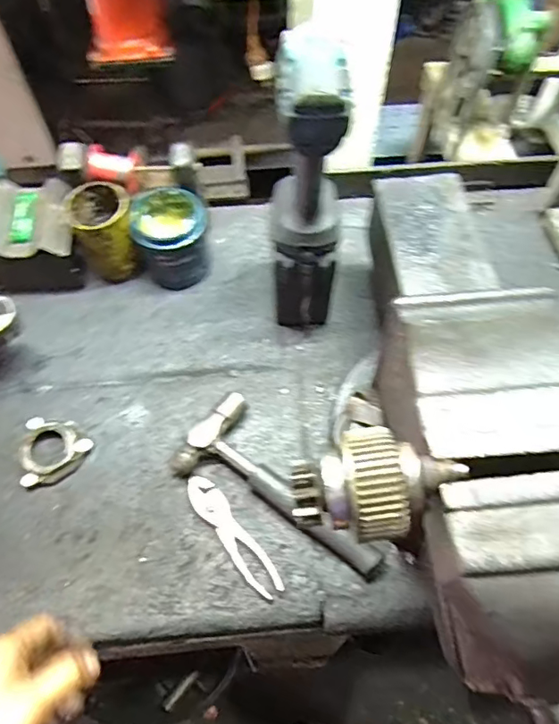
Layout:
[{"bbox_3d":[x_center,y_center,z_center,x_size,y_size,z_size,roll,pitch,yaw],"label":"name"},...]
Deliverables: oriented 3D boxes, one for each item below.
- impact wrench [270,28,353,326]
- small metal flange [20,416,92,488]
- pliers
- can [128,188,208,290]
[{"bbox_3d":[0.028,-0.163,0.566,0.079,0.328,0.116,-4,62,0],"label":"impact wrench"},{"bbox_3d":[-0.257,0.101,0.599,0.073,0.023,0.078,-2,62,1],"label":"small metal flange"},{"bbox_3d":[-0.050,0.182,0.551,0.030,0.012,0.148,-34,65,-15],"label":"pliers"},{"bbox_3d":[-0.143,-0.165,0.706,0.097,0.099,0.097,-22,63,-9],"label":"can"}]

